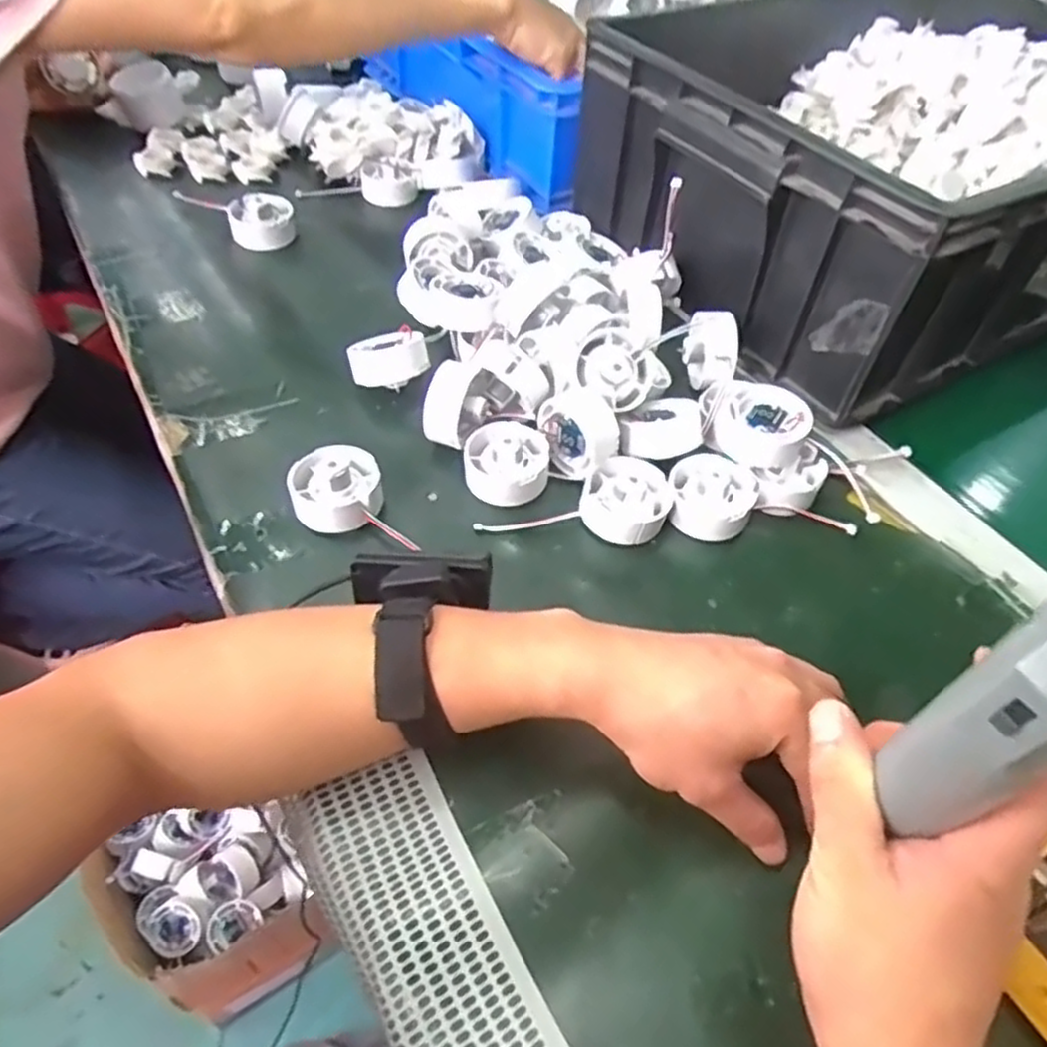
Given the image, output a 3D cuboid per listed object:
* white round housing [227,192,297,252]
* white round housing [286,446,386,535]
[{"bbox_3d":[-0.239,-0.276,0.682,0.055,0.035,0.055,2,50,-2],"label":"white round housing"},{"bbox_3d":[-0.116,-0.020,0.464,0.053,0.031,0.054,2,50,-2],"label":"white round housing"}]

